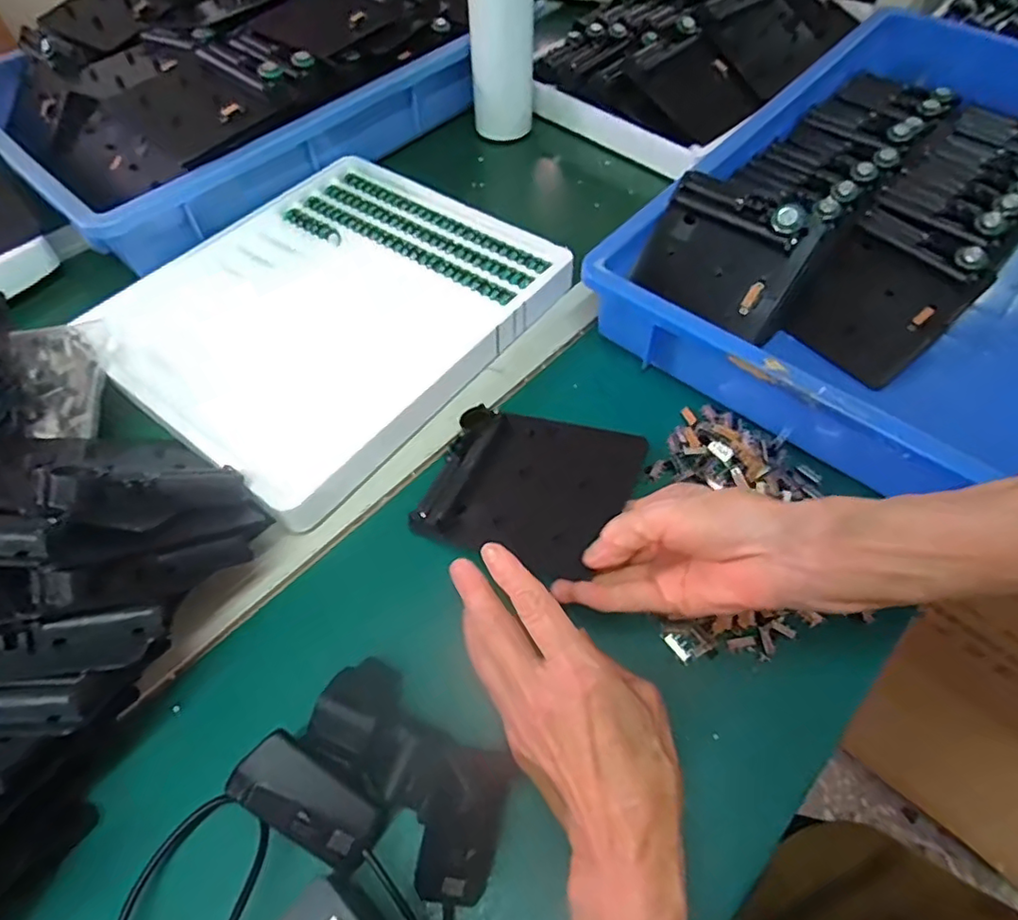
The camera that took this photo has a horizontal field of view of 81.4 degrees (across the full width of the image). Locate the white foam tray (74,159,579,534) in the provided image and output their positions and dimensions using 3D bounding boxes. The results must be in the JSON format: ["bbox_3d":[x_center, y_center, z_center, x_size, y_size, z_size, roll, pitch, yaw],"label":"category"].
[{"bbox_3d":[-0.147,-0.133,0.497,0.286,0.037,0.318,34,65,22],"label":"white foam tray"}]

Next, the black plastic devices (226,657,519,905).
[{"bbox_3d":[-0.063,0.158,0.296,0.109,0.050,0.086,28,62,19],"label":"black plastic devices"}]

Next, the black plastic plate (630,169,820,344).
[{"bbox_3d":[0.155,-0.150,0.430,0.106,0.016,0.088,35,107,21],"label":"black plastic plate"}]

